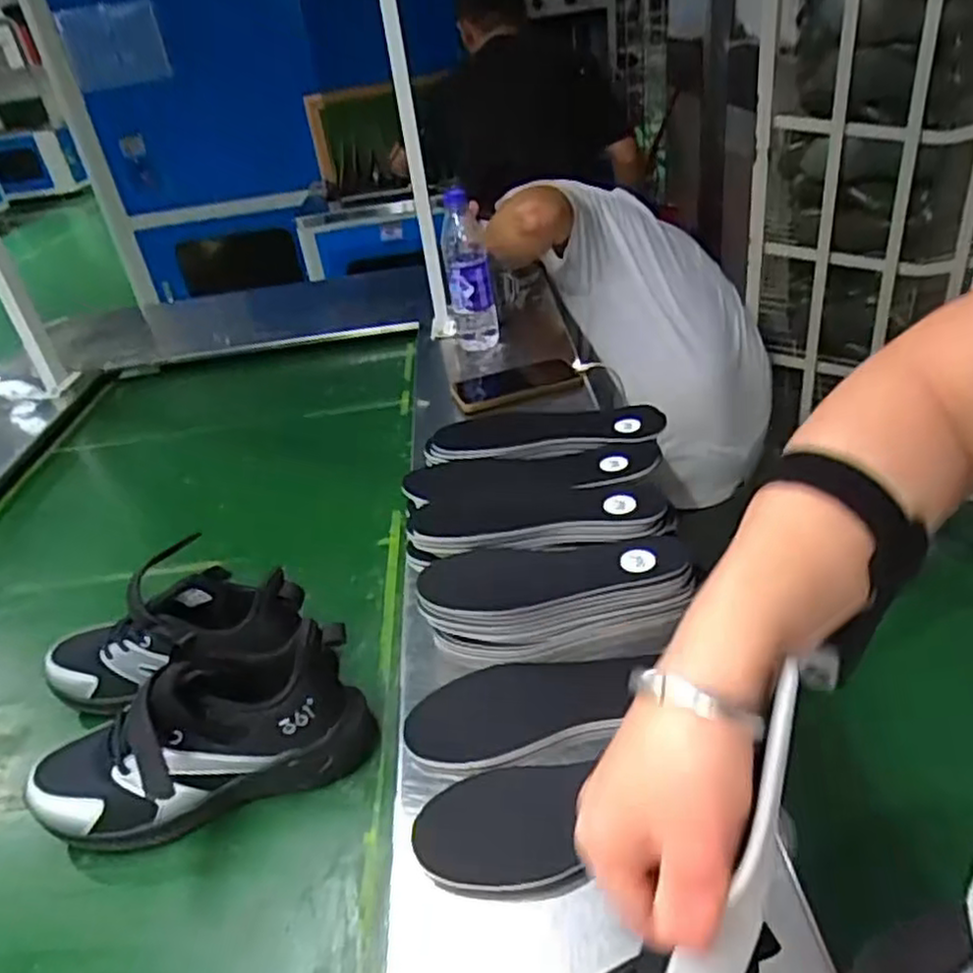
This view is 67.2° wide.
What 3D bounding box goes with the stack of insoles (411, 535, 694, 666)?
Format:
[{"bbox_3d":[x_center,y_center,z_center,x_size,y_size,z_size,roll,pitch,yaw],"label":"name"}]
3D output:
[{"bbox_3d":[0.060,0.096,0.611,0.221,0.086,0.081,-10,35,-4],"label":"stack of insoles"}]

